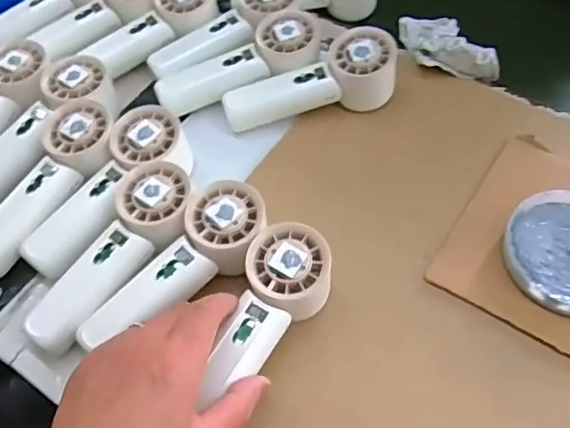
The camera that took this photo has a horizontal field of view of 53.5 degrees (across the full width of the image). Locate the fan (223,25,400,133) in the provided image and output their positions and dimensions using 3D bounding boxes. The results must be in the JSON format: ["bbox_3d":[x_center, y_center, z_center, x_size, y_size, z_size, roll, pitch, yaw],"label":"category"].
[{"bbox_3d":[0.022,-0.116,0.510,0.152,0.067,0.048,-11,54,-6],"label":"fan"}]

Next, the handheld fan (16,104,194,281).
[{"bbox_3d":[-0.138,-0.016,0.454,0.061,0.046,0.159,34,77,24],"label":"handheld fan"}]

